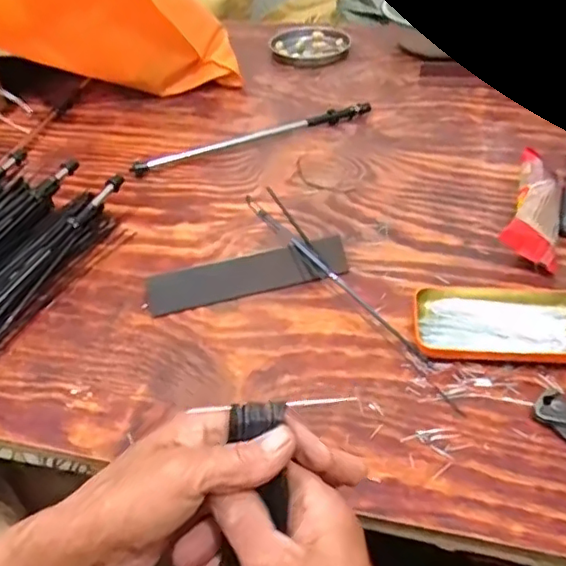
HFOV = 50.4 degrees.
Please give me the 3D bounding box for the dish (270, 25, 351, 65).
[{"bbox_3d":[0.049,-0.409,1.026,0.127,0.014,0.139,6,42,10],"label":"dish"}]

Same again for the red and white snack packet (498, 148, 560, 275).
[{"bbox_3d":[0.258,-0.076,0.613,0.052,0.052,0.152,14,44,17],"label":"red and white snack packet"}]

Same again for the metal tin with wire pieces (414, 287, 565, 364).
[{"bbox_3d":[0.187,0.036,0.520,0.142,0.019,0.076,4,42,7],"label":"metal tin with wire pieces"}]

